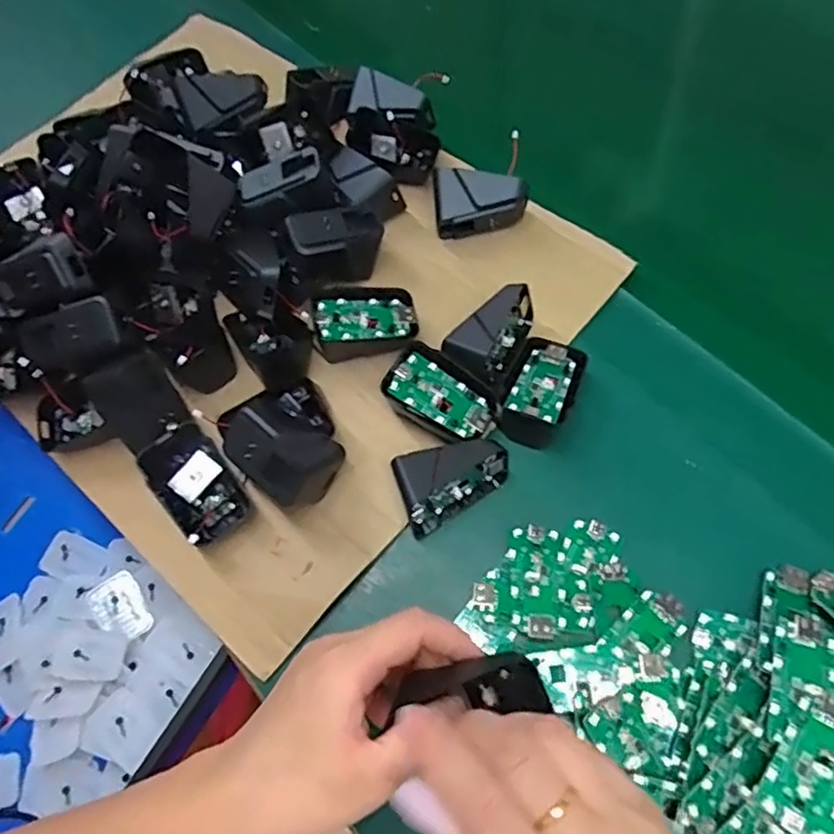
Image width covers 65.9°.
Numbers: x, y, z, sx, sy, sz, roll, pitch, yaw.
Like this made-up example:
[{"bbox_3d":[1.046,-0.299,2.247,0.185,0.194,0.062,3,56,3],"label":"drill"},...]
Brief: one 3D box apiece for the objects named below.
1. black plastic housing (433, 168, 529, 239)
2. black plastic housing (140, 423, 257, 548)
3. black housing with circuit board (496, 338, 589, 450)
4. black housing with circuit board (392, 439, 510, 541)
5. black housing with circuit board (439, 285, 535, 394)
[{"bbox_3d":[0.046,-0.152,0.466,0.066,0.044,0.031,-5,65,3],"label":"black plastic housing"},{"bbox_3d":[-0.134,0.042,0.389,0.042,0.017,0.069,-36,97,-22],"label":"black plastic housing"},{"bbox_3d":[0.080,-0.019,0.409,0.041,0.034,0.068,19,68,13],"label":"black housing with circuit board"},{"bbox_3d":[0.020,0.034,0.385,0.068,0.045,0.039,-27,66,-7],"label":"black housing with circuit board"},{"bbox_3d":[0.049,-0.056,0.424,0.043,0.033,0.066,24,70,15],"label":"black housing with circuit board"}]

